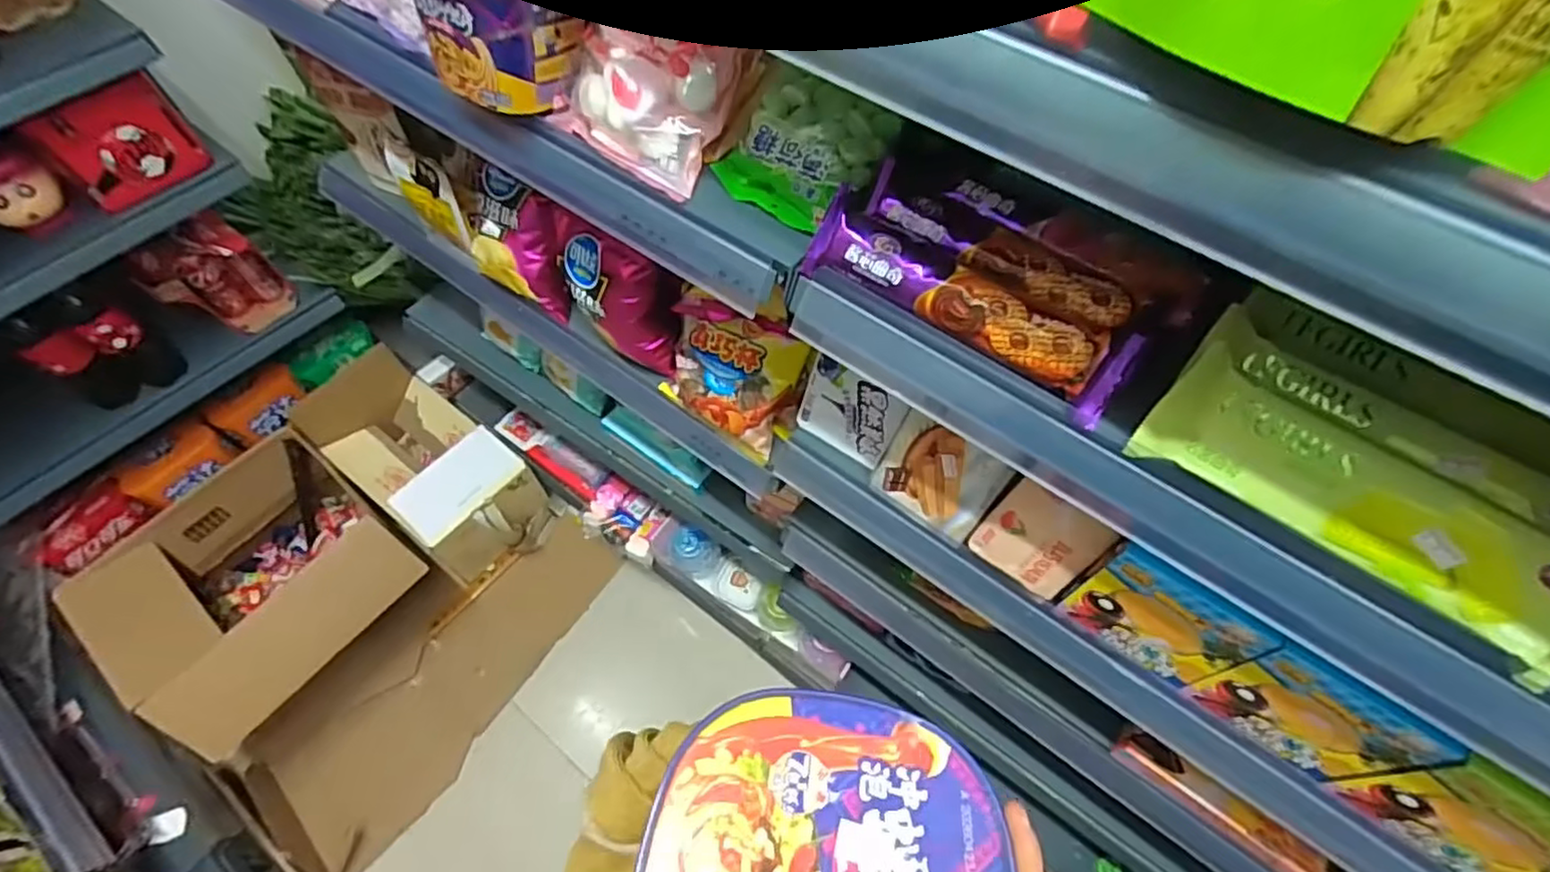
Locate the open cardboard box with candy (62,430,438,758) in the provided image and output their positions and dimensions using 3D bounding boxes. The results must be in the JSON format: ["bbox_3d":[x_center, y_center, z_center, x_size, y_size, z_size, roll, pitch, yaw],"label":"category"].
[{"bbox_3d":[-0.947,0.274,1.243,0.407,0.281,0.416,36,65,19],"label":"open cardboard box with candy"}]

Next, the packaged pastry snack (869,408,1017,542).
[{"bbox_3d":[0.152,0.031,0.600,0.103,0.101,0.035,34,44,18],"label":"packaged pastry snack"}]

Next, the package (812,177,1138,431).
[{"bbox_3d":[0.120,-0.085,0.428,0.215,0.042,0.048,31,63,17],"label":"package"}]

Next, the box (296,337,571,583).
[{"bbox_3d":[-0.737,0.069,1.442,0.486,0.267,0.248,34,64,18],"label":"box"}]

